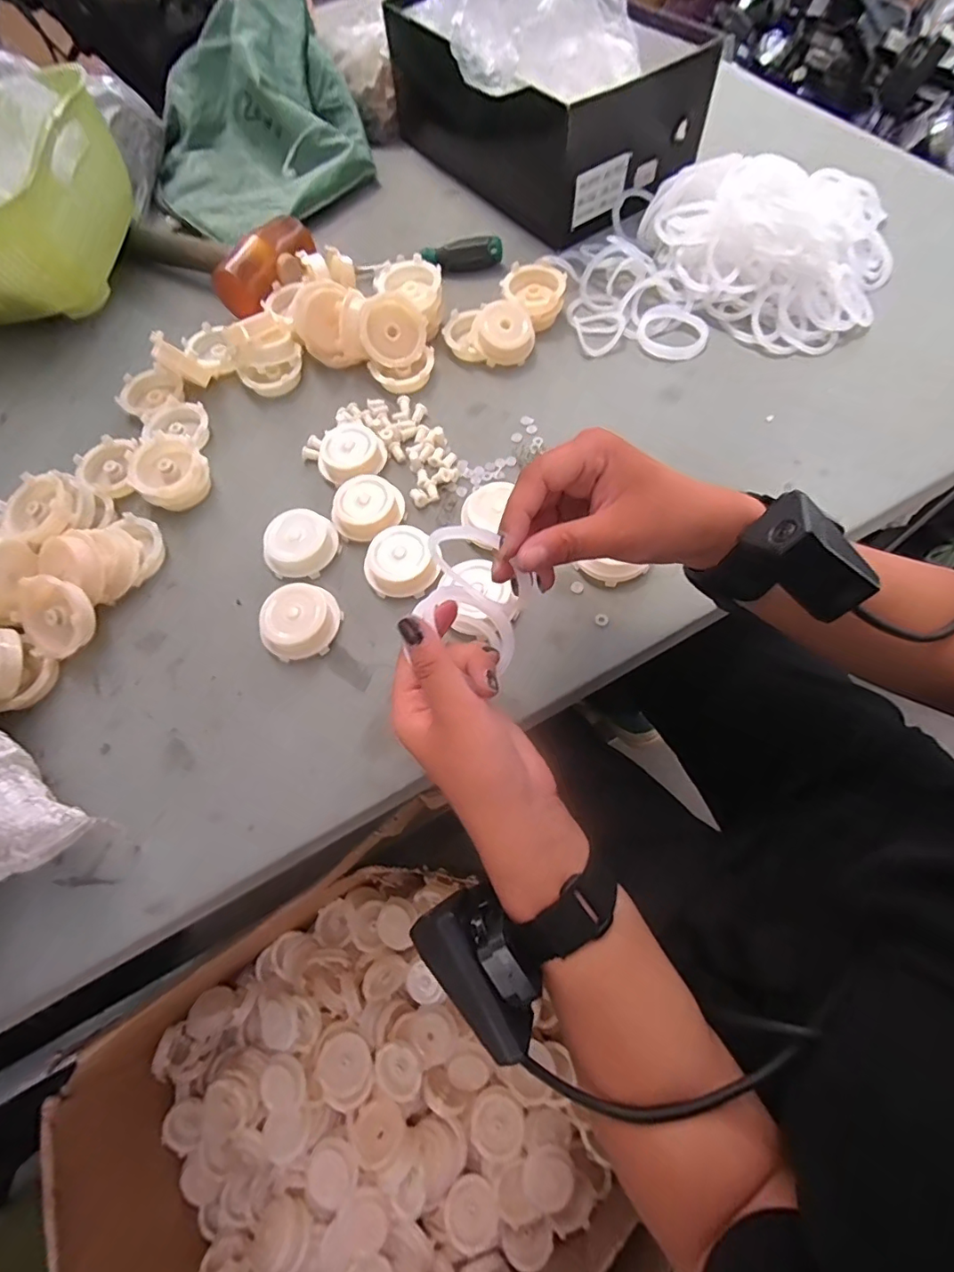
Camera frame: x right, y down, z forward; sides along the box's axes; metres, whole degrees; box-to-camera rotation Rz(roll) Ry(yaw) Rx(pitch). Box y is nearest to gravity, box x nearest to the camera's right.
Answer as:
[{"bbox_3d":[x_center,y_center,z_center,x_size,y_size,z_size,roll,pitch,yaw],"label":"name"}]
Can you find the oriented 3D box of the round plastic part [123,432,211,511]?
[{"bbox_3d":[-0.255,-0.136,0.436,0.058,0.032,0.058,-1,66,3],"label":"round plastic part"}]

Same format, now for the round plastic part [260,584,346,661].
[{"bbox_3d":[-0.127,-0.011,0.374,0.056,0.026,0.048,-42,70,-14],"label":"round plastic part"}]

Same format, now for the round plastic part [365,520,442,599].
[{"bbox_3d":[-0.055,-0.057,0.392,0.050,0.021,0.053,-1,66,3],"label":"round plastic part"}]

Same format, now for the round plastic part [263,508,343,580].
[{"bbox_3d":[-0.136,-0.071,0.404,0.049,0.026,0.055,28,70,15],"label":"round plastic part"}]

